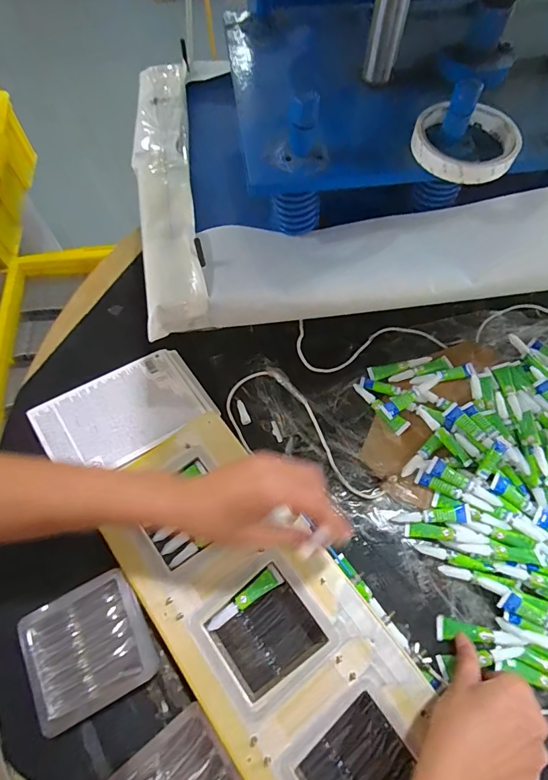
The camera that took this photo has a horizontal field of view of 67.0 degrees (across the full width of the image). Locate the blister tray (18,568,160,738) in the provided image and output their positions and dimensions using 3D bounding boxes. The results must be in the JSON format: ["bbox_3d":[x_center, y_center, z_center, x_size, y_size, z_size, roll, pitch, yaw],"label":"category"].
[{"bbox_3d":[-0.178,0.243,0.390,0.110,0.014,0.102,-26,68,-12],"label":"blister tray"}]

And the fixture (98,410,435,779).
[{"bbox_3d":[-0.008,0.229,0.405,0.172,0.045,0.380,-34,71,-15],"label":"fixture"}]

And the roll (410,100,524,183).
[{"bbox_3d":[0.170,-0.220,0.369,0.088,0.017,0.088,0,65,-1],"label":"roll"}]

